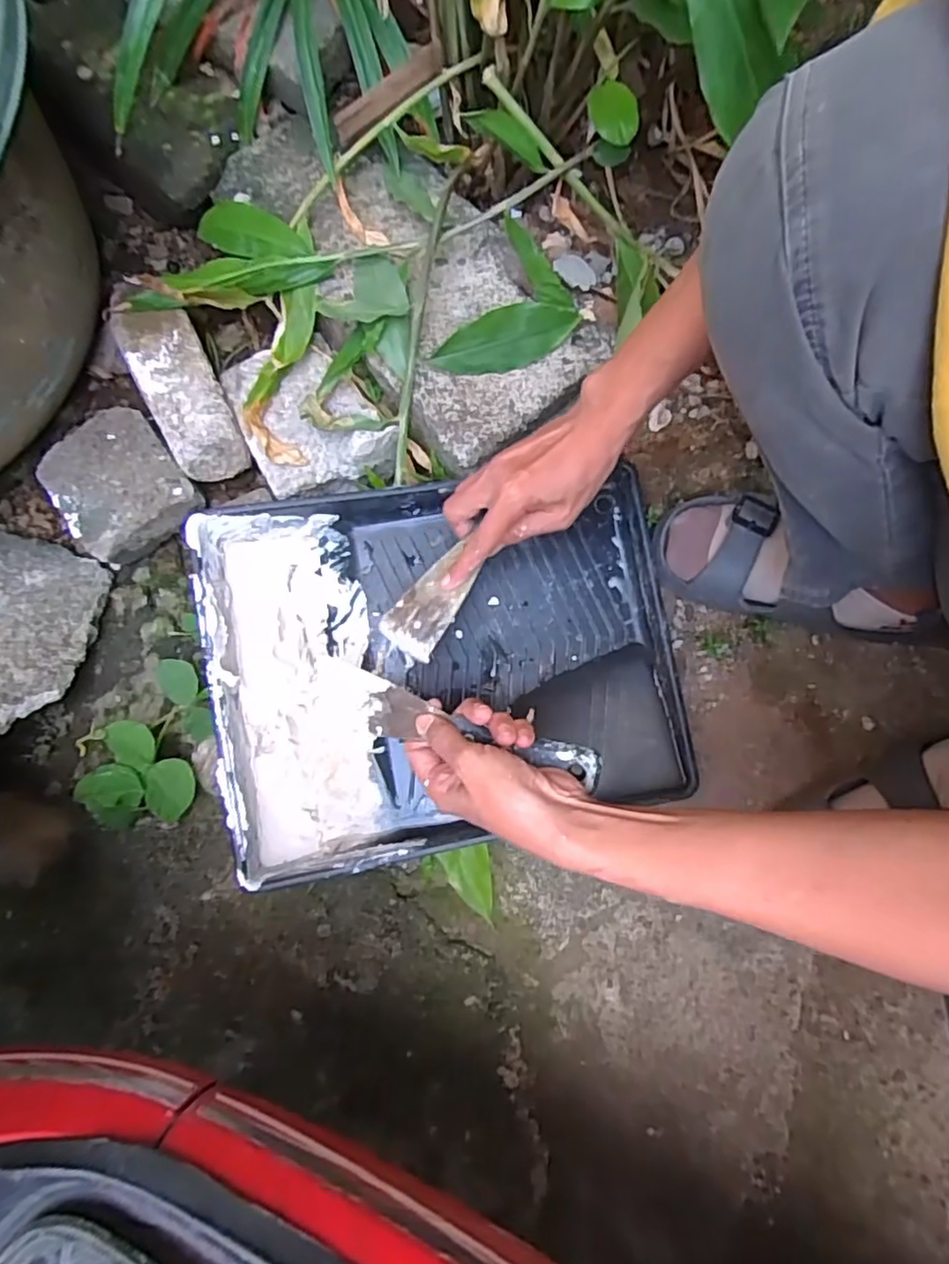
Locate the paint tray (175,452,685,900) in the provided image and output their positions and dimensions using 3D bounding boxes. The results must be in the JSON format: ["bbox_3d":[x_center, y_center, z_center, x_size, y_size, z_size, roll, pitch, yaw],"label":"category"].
[{"bbox_3d":[-0.016,0.025,0.497,0.348,0.097,0.270,-10,77,-1],"label":"paint tray"}]

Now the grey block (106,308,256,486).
[{"bbox_3d":[-0.259,-0.218,0.560,0.064,0.053,0.159,-27,78,-5],"label":"grey block"}]

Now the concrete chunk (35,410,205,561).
[{"bbox_3d":[-0.322,-0.135,0.574,0.107,0.040,0.120,-34,78,-6],"label":"concrete chunk"}]

